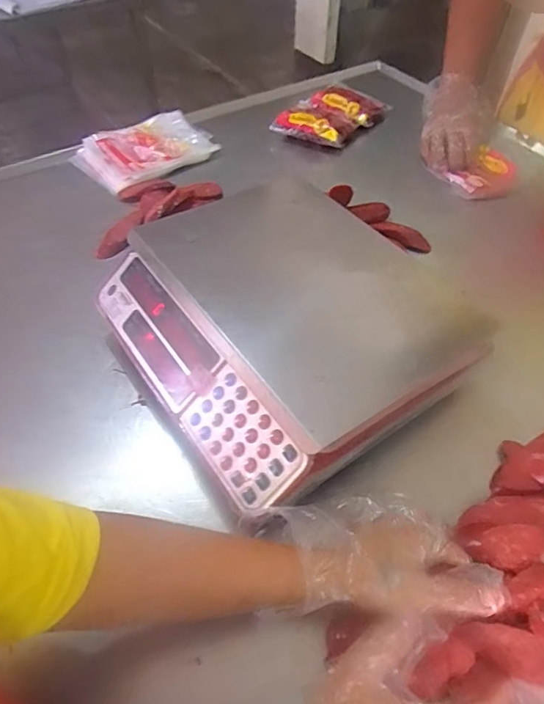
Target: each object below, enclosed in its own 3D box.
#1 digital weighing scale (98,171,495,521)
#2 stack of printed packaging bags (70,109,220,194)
[{"bbox_3d":[0.011,-0.051,0.525,0.321,0.092,0.350,-29,57,-21],"label":"digital weighing scale"},{"bbox_3d":[-0.230,-0.376,0.864,0.228,0.031,0.153,-35,59,-24],"label":"stack of printed packaging bags"}]

